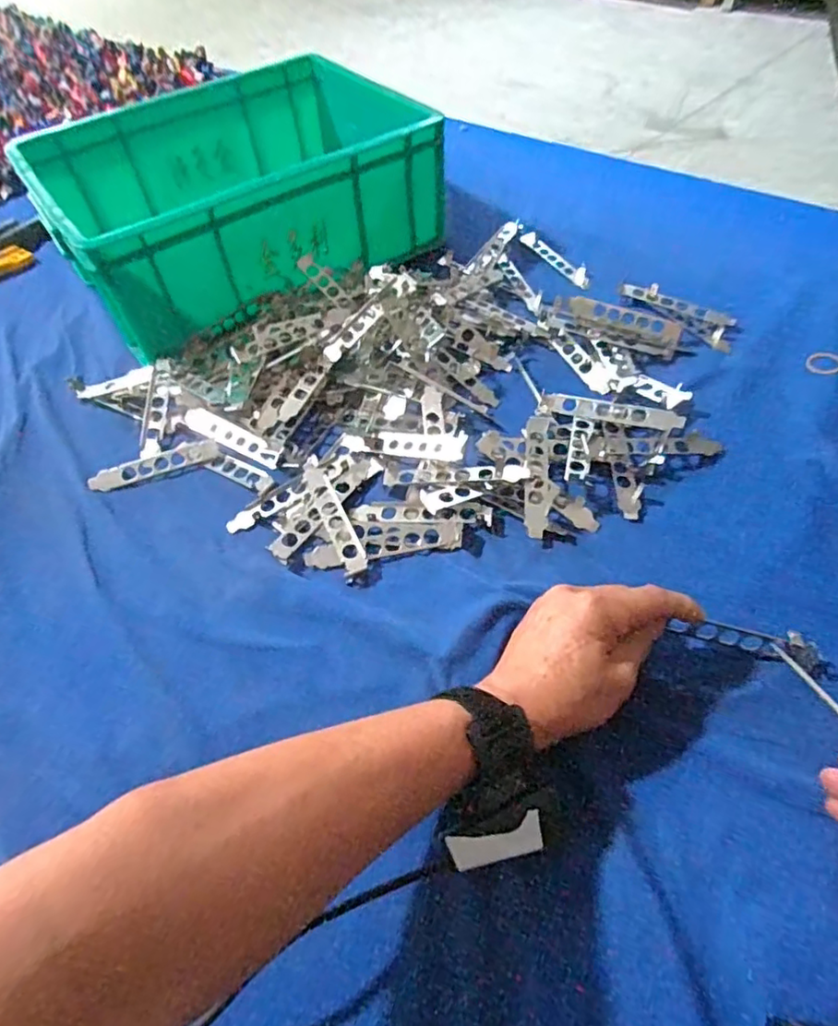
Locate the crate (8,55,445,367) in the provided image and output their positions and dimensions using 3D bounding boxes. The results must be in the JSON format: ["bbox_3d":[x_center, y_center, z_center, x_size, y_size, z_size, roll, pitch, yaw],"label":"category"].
[{"bbox_3d":[-0.215,-0.375,0.702,0.388,0.131,0.306,-31,55,-18],"label":"crate"}]

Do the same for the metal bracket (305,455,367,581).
[{"bbox_3d":[-0.072,-0.002,0.493,0.019,0.008,0.135,-20,52,-11],"label":"metal bracket"}]

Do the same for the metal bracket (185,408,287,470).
[{"bbox_3d":[-0.174,-0.071,0.554,0.120,0.008,0.023,26,78,20],"label":"metal bracket"}]

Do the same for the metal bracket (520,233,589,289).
[{"bbox_3d":[0.159,-0.299,0.699,0.020,0.016,0.112,-27,54,-16],"label":"metal bracket"}]

